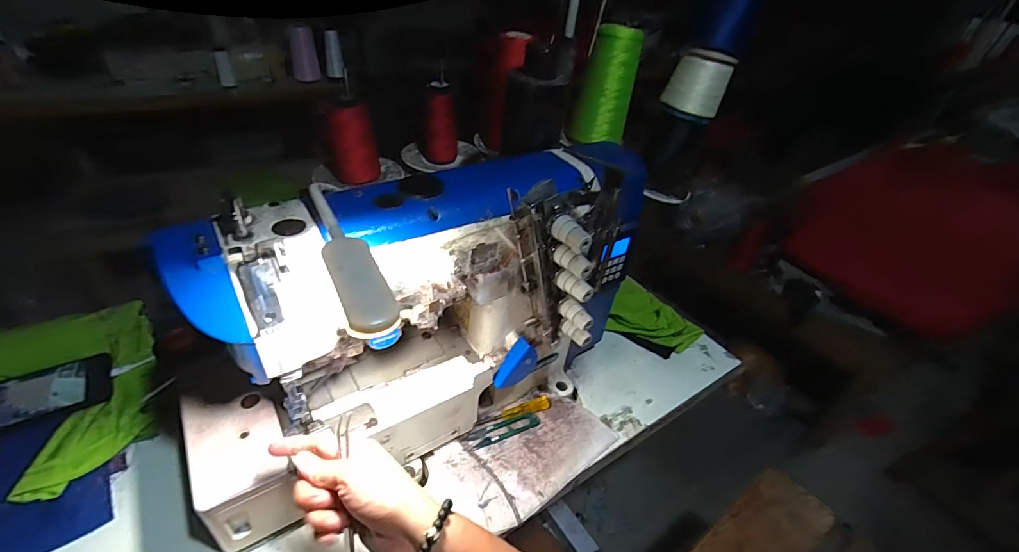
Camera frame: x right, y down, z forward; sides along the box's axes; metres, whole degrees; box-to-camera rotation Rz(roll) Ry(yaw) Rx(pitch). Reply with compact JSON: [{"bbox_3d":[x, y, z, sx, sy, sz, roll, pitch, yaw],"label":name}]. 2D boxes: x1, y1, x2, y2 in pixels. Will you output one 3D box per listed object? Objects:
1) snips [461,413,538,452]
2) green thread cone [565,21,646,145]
[{"bbox_3d":[-0.006,0.198,0.575,0.099,0.005,0.026,-14,42,-26],"label":"snips"},{"bbox_3d":[0.151,-0.298,0.701,0.073,0.165,0.065,-4,39,-15],"label":"green thread cone"}]

